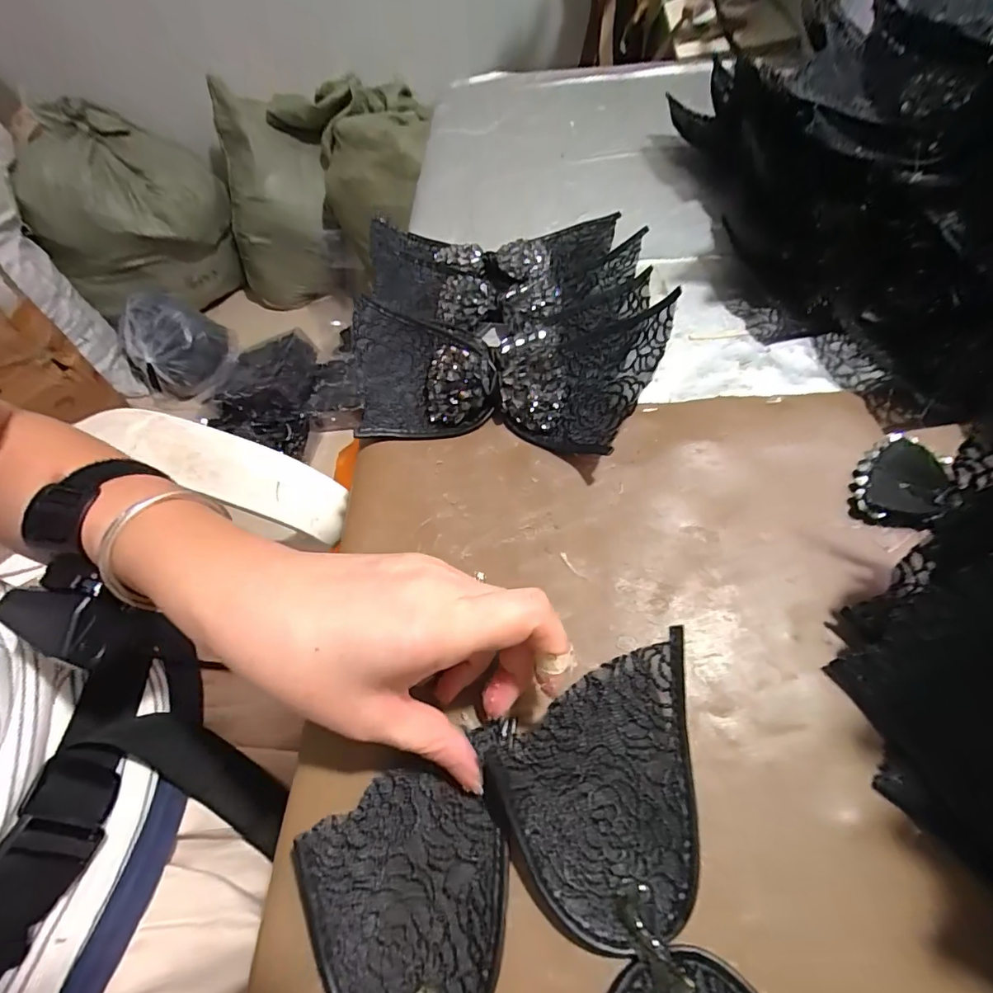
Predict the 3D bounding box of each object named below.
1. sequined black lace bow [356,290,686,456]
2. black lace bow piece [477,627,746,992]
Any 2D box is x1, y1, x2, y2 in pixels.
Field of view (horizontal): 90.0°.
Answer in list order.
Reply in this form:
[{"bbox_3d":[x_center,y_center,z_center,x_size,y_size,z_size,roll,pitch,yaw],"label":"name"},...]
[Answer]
[{"bbox_3d":[0.003,-0.087,0.318,0.197,0.046,0.115,8,61,8],"label":"sequined black lace bow"},{"bbox_3d":[0.065,0.164,0.179,0.093,0.030,0.191,-17,60,-6],"label":"black lace bow piece"}]

